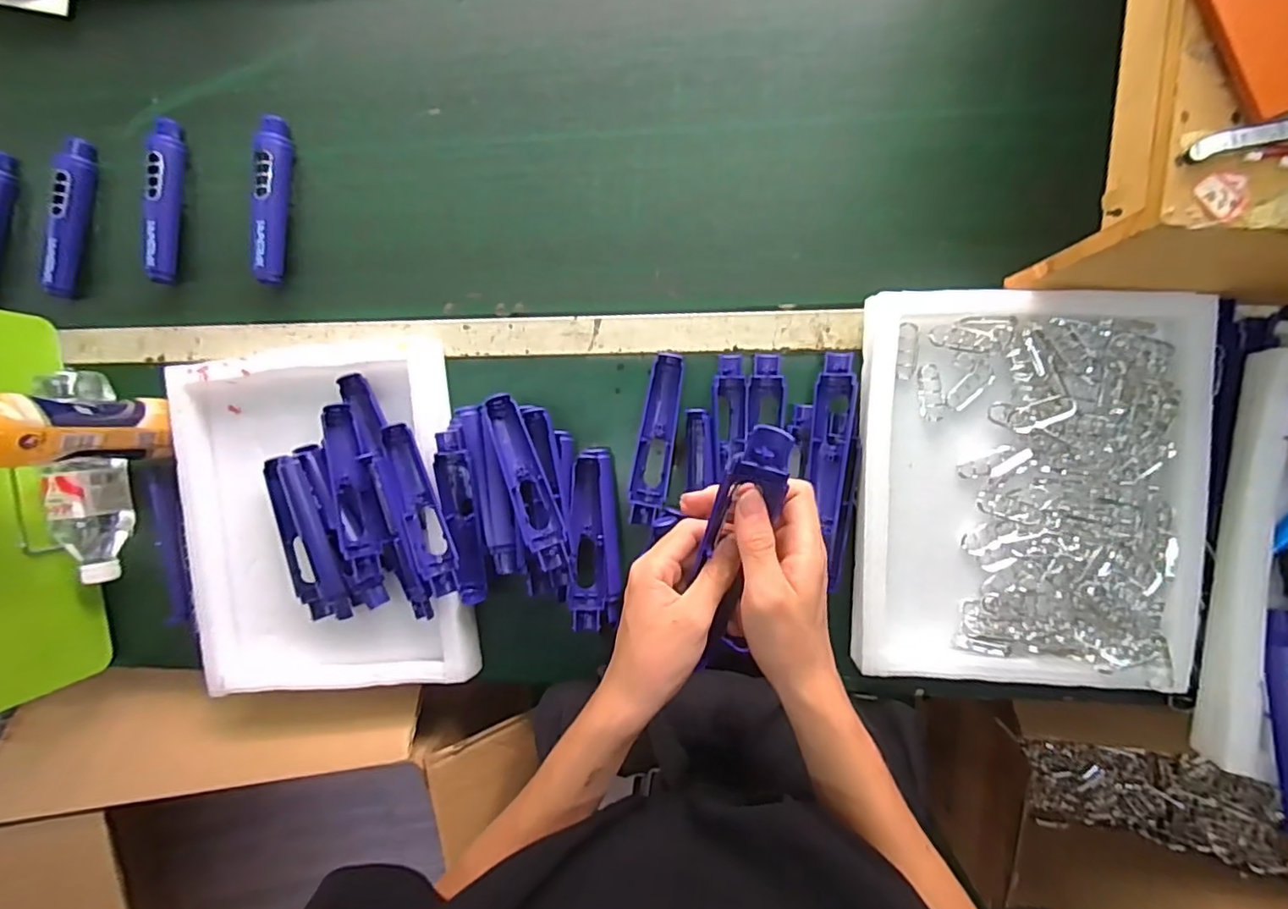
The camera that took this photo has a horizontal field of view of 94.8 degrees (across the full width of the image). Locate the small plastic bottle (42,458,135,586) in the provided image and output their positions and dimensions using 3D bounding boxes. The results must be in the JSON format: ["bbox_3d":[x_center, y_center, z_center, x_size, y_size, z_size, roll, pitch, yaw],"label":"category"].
[{"bbox_3d":[-0.608,0.075,0.651,0.054,0.056,0.161,3,94,7],"label":"small plastic bottle"}]

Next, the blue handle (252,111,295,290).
[{"bbox_3d":[-0.399,-0.269,0.626,0.032,0.028,0.169,8,94,6],"label":"blue handle"}]

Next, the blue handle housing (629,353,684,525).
[{"bbox_3d":[0.014,-0.015,0.606,0.037,0.020,0.172,9,94,6],"label":"blue handle housing"}]

